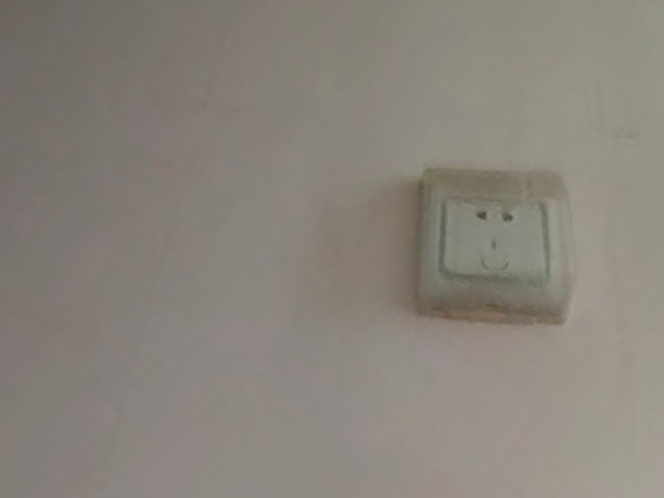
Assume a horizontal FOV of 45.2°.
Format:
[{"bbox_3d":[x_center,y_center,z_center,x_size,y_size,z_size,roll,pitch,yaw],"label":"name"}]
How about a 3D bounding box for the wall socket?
[{"bbox_3d":[0.106,-0.004,0.518,0.099,0.095,0.031,4,-32,5],"label":"wall socket"}]

